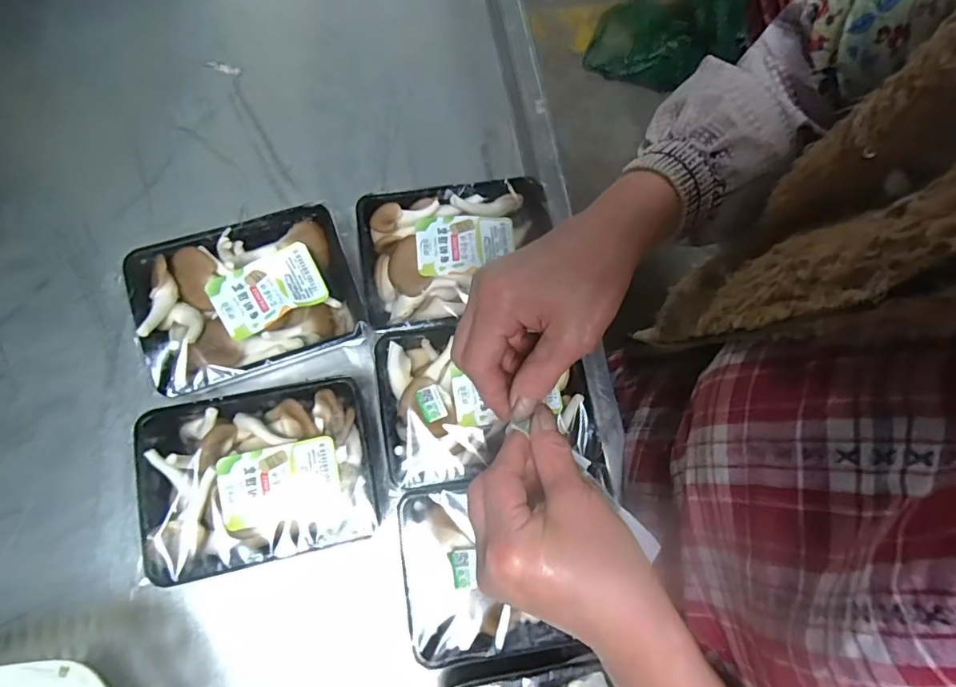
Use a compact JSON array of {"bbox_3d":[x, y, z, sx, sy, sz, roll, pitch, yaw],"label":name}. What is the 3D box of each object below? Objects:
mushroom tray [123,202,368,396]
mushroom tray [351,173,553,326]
[{"bbox_3d":[-0.182,-0.033,0.428,0.160,0.055,0.125,-19,79,-9],"label":"mushroom tray"},{"bbox_3d":[-0.016,-0.075,0.450,0.162,0.044,0.118,-7,77,-7],"label":"mushroom tray"}]

